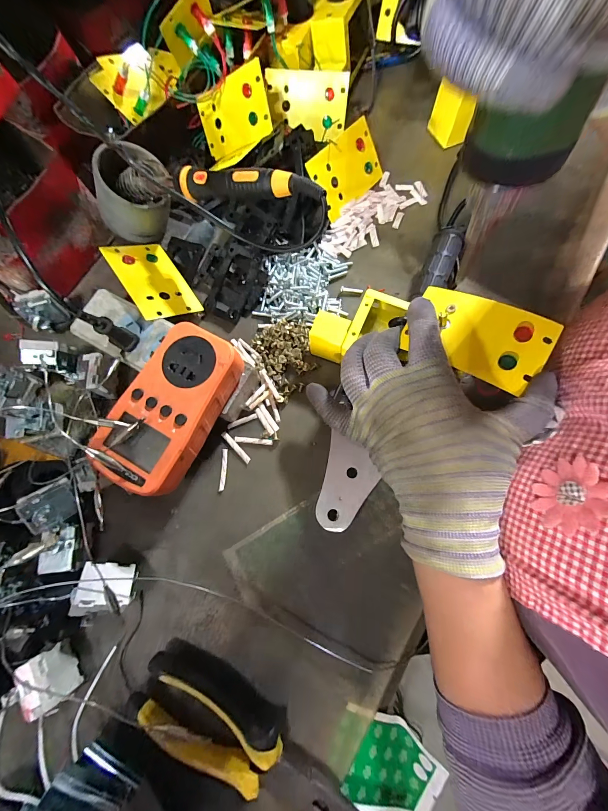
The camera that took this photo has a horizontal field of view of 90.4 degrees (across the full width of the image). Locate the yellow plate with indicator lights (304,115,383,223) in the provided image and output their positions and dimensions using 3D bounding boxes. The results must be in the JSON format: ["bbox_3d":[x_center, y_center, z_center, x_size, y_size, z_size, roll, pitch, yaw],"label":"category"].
[{"bbox_3d":[0.048,-0.254,0.325,0.093,0.058,0.006,-49,37,-15],"label":"yellow plate with indicator lights"}]

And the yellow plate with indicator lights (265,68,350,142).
[{"bbox_3d":[0.003,-0.354,0.356,0.093,0.057,0.009,6,42,3],"label":"yellow plate with indicator lights"}]

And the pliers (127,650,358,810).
[{"bbox_3d":[-0.033,0.235,0.204,0.181,0.022,0.049,24,77,9],"label":"pliers"}]

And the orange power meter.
[{"bbox_3d":[-0.101,0.001,0.231,0.068,0.031,0.124,28,78,10],"label":"orange power meter"}]

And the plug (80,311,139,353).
[{"bbox_3d":[-0.164,-0.066,0.255,0.019,0.049,0.017,25,78,10],"label":"plug"}]

